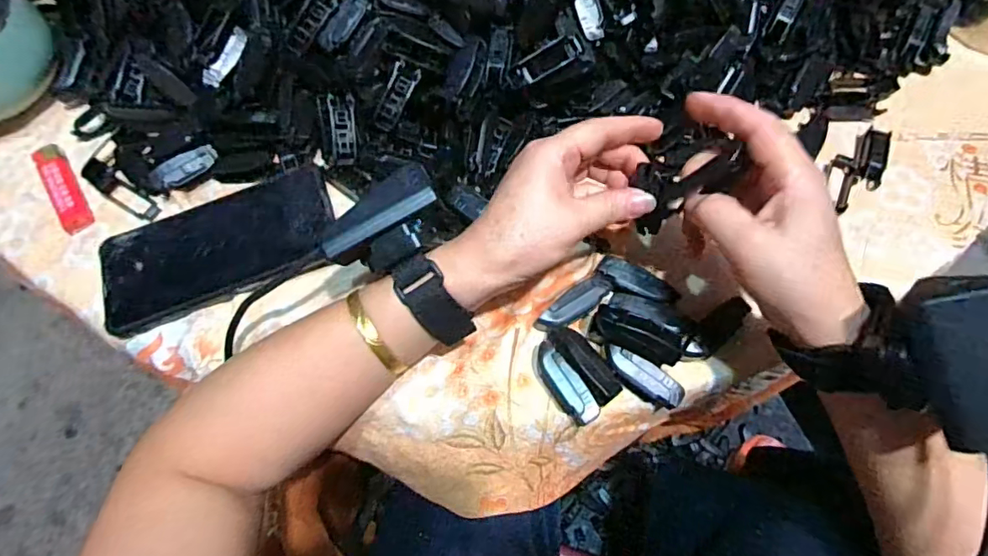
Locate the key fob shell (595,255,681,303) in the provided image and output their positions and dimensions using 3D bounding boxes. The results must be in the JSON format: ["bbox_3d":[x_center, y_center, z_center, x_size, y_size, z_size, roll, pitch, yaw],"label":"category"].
[{"bbox_3d":[0.095,0.003,0.356,0.055,0.009,0.020,21,70,11],"label":"key fob shell"}]

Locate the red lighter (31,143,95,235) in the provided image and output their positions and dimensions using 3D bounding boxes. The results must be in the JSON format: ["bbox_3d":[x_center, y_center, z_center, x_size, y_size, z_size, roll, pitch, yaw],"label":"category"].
[{"bbox_3d":[-0.323,-0.069,0.401,0.021,0.011,0.083,-33,70,-10],"label":"red lighter"}]

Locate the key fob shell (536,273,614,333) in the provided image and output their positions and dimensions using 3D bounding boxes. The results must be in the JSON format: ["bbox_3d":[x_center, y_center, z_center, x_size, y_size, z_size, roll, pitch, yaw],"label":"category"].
[{"bbox_3d":[0.053,0.015,0.350,0.055,0.006,0.020,-38,71,-12],"label":"key fob shell"}]

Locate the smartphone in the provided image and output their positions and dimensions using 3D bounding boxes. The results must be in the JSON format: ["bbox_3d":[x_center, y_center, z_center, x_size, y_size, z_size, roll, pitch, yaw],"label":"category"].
[{"bbox_3d":[-0.191,-0.023,0.371,0.161,0.008,0.075,-19,68,-5],"label":"smartphone"}]

